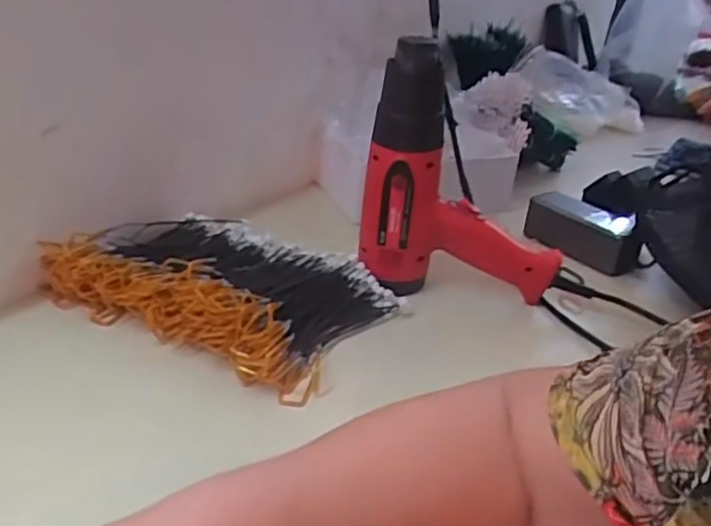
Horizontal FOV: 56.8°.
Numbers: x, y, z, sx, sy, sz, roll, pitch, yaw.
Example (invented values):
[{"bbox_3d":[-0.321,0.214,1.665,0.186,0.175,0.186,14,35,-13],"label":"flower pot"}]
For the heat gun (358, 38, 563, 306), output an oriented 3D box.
[{"bbox_3d":[0.104,-0.071,0.632,0.190,0.241,0.065,4,28,-3],"label":"heat gun"}]

